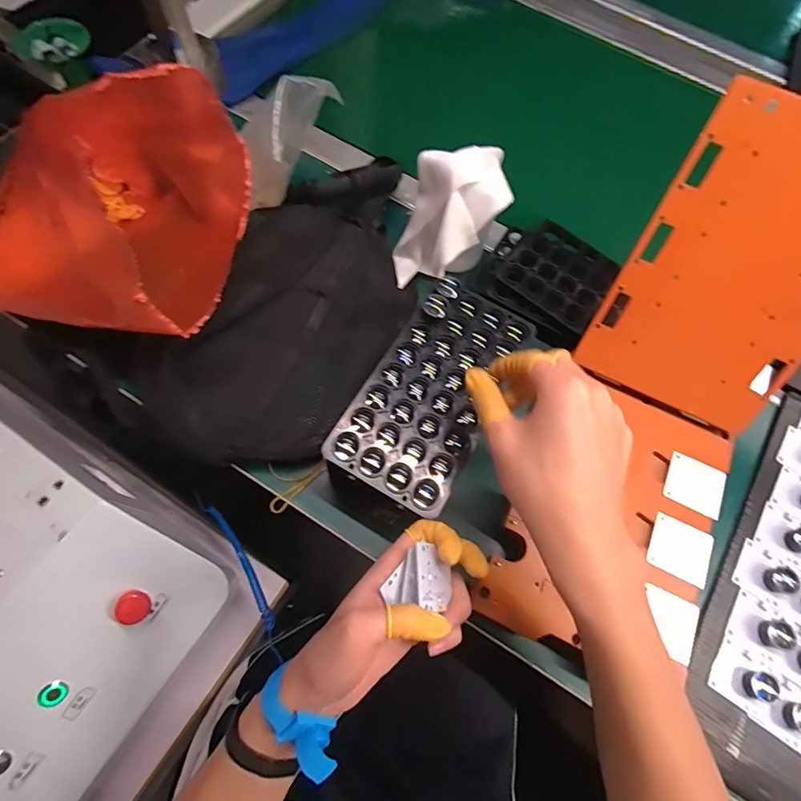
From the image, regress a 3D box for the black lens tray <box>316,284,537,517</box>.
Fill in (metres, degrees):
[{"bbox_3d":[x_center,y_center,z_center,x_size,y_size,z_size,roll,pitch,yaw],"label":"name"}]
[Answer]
[{"bbox_3d":[0.030,-0.010,0.379,0.098,0.023,0.192,31,70,8],"label":"black lens tray"}]

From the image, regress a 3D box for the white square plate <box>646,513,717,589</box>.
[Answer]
[{"bbox_3d":[0.231,0.123,0.380,0.047,0.004,0.046,26,69,6],"label":"white square plate"}]

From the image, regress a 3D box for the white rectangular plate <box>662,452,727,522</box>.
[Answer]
[{"bbox_3d":[0.257,0.073,0.401,0.047,0.004,0.044,27,69,7],"label":"white rectangular plate"}]

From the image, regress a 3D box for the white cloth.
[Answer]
[{"bbox_3d":[0.050,-0.177,0.443,0.100,0.090,0.101,7,68,-1],"label":"white cloth"}]

